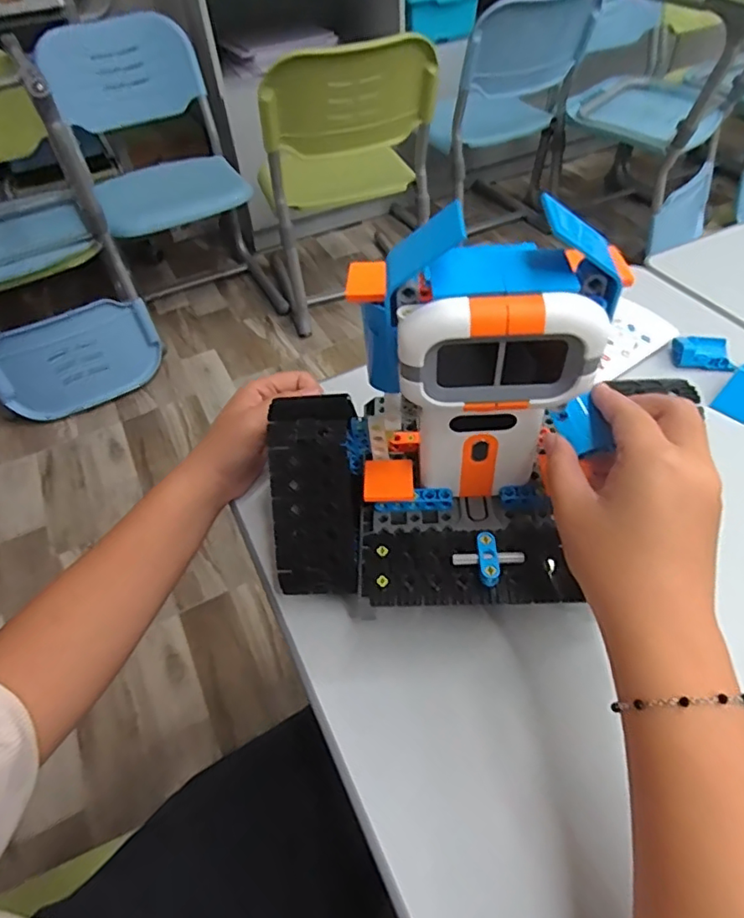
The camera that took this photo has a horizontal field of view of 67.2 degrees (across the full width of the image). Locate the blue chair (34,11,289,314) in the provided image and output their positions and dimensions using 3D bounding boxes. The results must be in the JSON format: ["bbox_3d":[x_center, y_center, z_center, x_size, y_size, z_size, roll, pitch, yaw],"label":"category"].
[{"bbox_3d":[-0.533,-0.721,1.508,0.390,0.689,0.361,-29,53,-20],"label":"blue chair"}]

